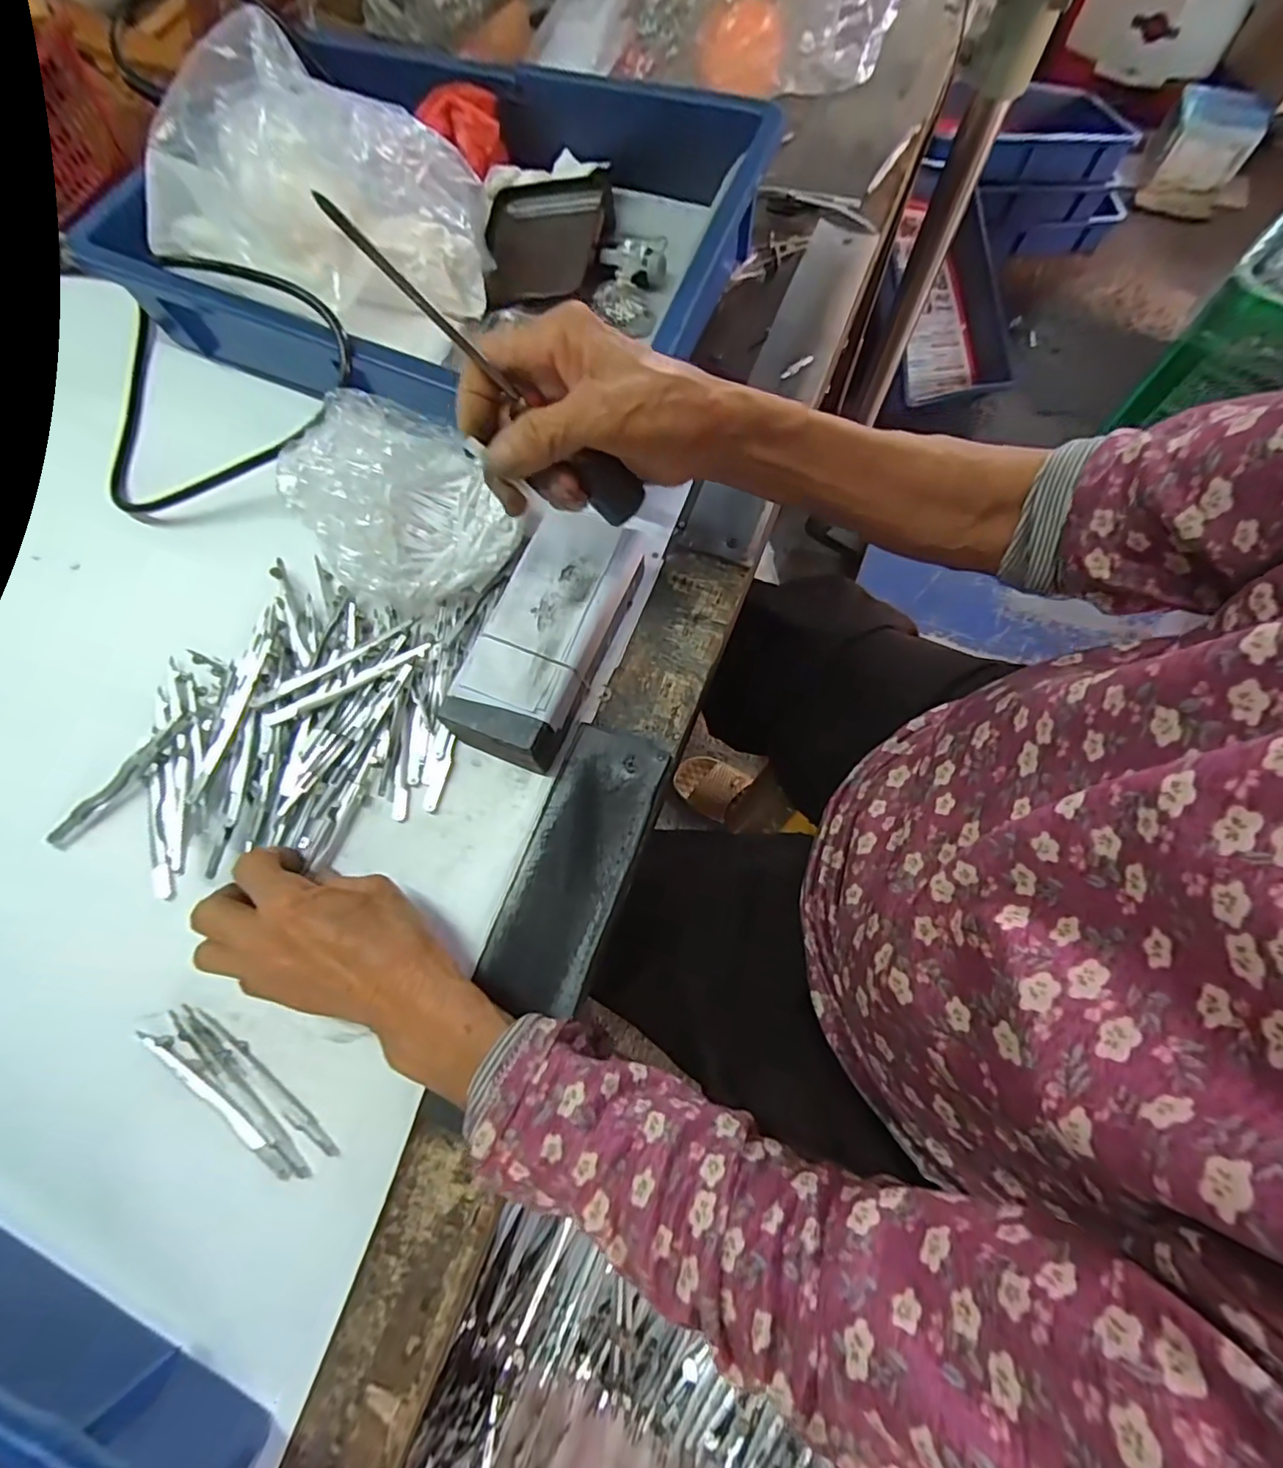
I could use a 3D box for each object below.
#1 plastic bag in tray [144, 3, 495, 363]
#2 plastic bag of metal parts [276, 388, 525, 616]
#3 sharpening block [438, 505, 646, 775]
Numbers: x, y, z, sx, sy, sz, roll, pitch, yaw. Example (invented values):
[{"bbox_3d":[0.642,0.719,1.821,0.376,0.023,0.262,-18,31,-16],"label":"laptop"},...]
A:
[{"bbox_3d":[-0.221,-0.359,0.402,0.208,0.112,0.118,13,74,6],"label":"plastic bag in tray"},{"bbox_3d":[-0.148,-0.144,0.369,0.124,0.076,0.121,-28,74,-6],"label":"plastic bag of metal parts"},{"bbox_3d":[-0.053,-0.058,0.352,0.067,0.047,0.154,21,75,8],"label":"sharpening block"}]

